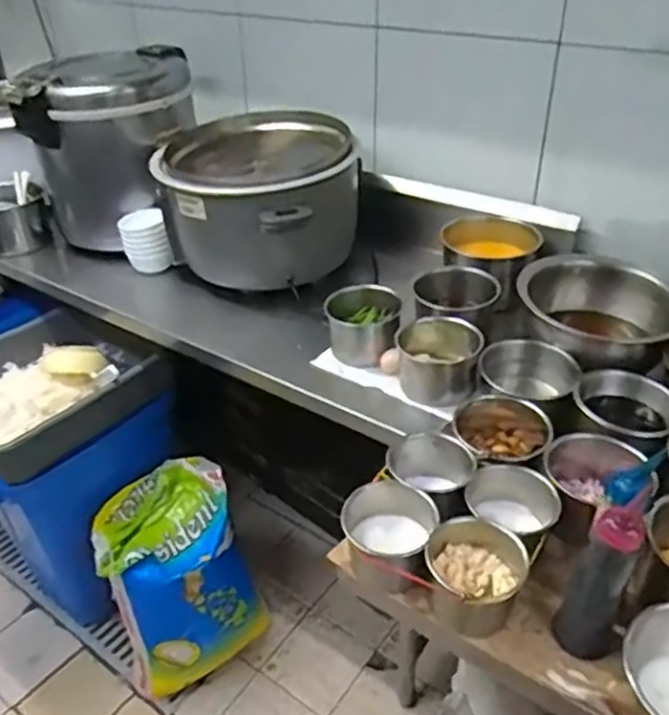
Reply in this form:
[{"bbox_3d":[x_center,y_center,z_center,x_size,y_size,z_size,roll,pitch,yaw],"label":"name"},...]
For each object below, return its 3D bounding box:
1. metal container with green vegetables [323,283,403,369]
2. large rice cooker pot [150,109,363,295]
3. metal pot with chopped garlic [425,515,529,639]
[{"bbox_3d":[0.053,-0.059,1.190,0.130,0.081,0.137,-2,34,-1],"label":"metal container with green vegetables"},{"bbox_3d":[-0.152,-0.328,1.422,0.386,0.276,0.370,-1,34,1],"label":"large rice cooker pot"},{"bbox_3d":[0.168,0.268,0.813,0.114,0.102,0.106,-1,34,1],"label":"metal pot with chopped garlic"}]

